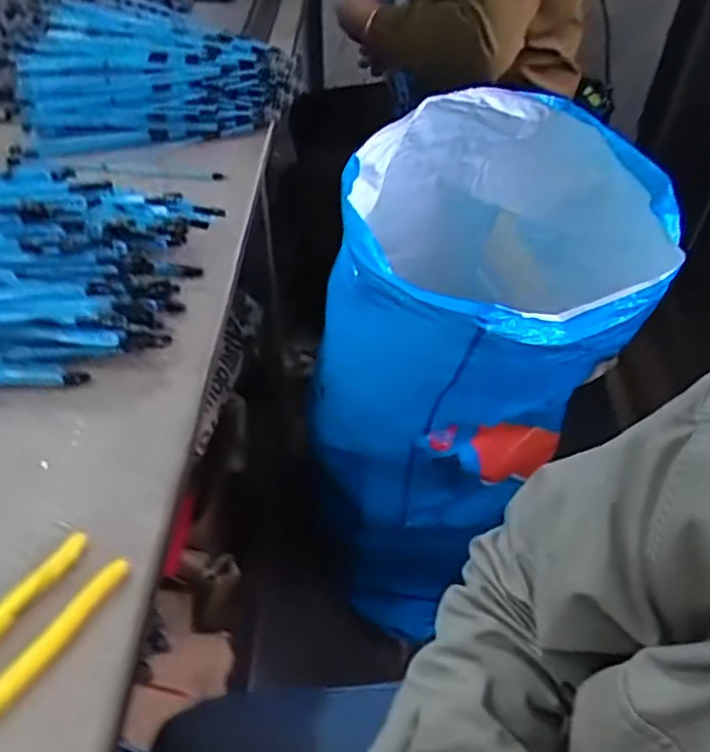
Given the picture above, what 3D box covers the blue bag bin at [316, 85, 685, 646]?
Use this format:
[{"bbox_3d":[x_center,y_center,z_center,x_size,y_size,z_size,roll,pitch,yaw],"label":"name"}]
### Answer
[{"bbox_3d":[0.162,0.039,0.989,0.359,0.740,0.421,11,46,8],"label":"blue bag bin"}]

